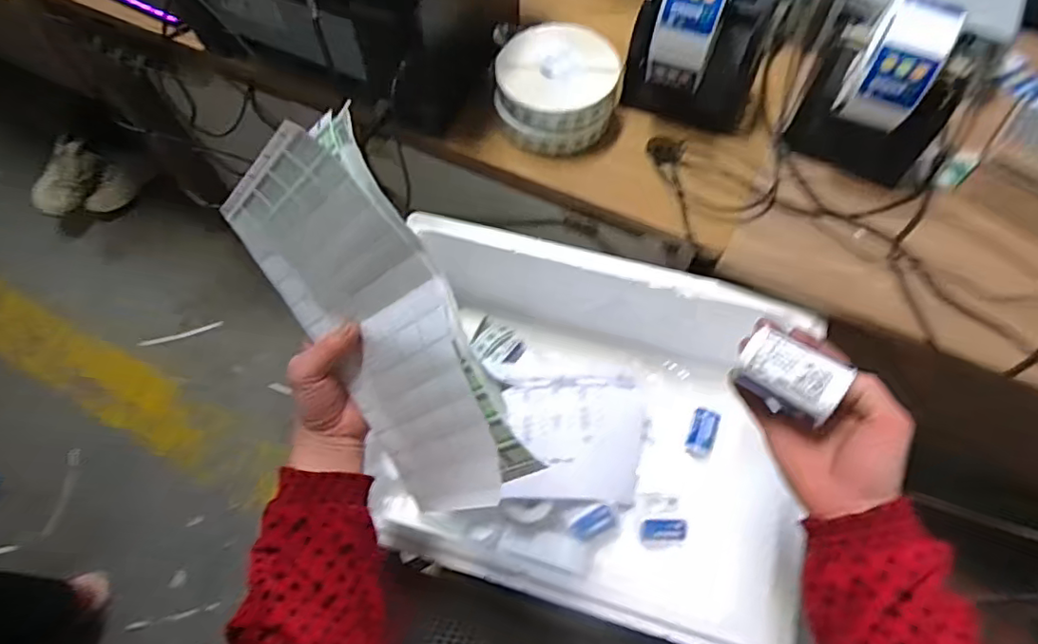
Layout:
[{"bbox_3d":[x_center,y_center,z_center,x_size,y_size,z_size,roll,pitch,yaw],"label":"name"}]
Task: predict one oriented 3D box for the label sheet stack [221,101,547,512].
[{"bbox_3d":[-0.102,0.010,0.404,0.027,0.138,0.268,-36,100,-52],"label":"label sheet stack"}]

